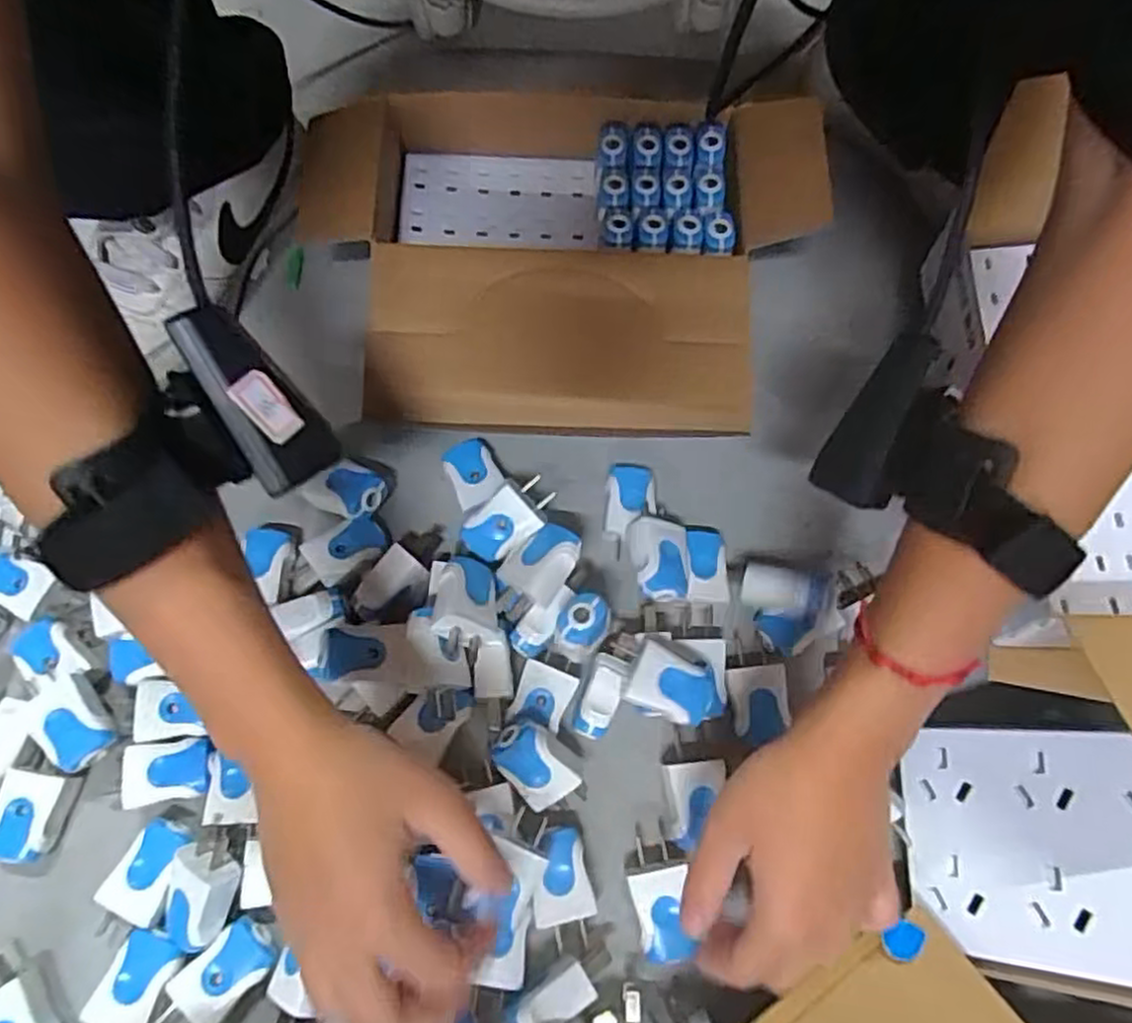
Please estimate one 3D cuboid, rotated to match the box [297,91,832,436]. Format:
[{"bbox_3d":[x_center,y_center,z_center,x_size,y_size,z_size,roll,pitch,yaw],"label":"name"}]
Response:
[{"bbox_3d":[-0.013,-0.161,0.450,0.301,0.089,0.253,3,72,-1],"label":"box"}]

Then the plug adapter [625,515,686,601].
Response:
[{"bbox_3d":[0.052,0.029,0.410,0.029,0.026,0.048,18,56,-24],"label":"plug adapter"}]

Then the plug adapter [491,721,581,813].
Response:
[{"bbox_3d":[-0.015,0.129,0.369,0.033,0.021,0.043,-39,103,6],"label":"plug adapter"}]

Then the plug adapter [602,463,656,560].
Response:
[{"bbox_3d":[0.038,-0.004,0.435,0.029,0.023,0.055,5,72,0],"label":"plug adapter"}]

